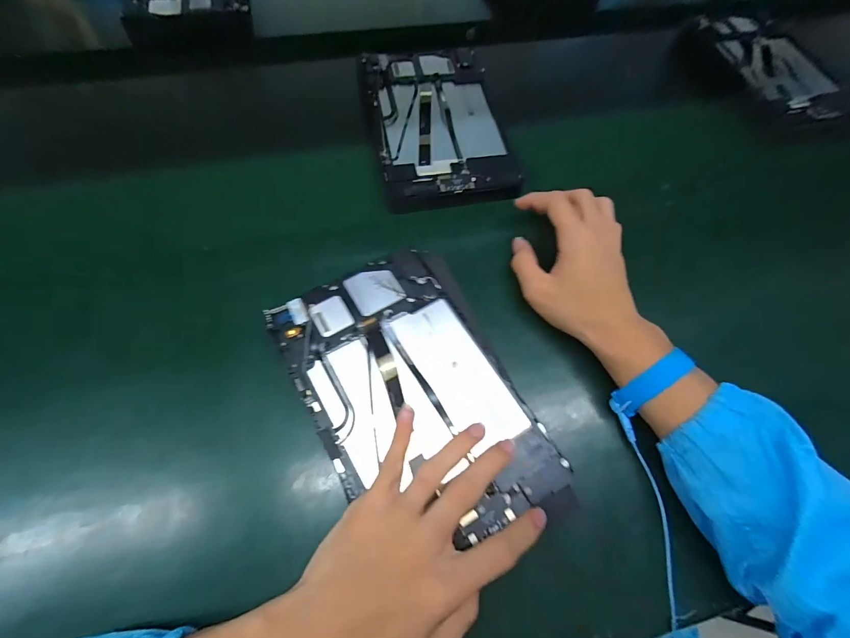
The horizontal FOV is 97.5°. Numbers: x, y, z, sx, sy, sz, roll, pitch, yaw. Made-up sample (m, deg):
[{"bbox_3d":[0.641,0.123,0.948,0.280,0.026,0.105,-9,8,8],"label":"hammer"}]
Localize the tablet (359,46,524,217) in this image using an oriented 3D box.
[{"bbox_3d":[0.014,-0.233,0.439,0.152,0.012,0.253,-10,68,-7],"label":"tablet"}]

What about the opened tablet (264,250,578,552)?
[{"bbox_3d":[-0.009,0.056,0.296,0.153,0.016,0.238,-28,71,-14],"label":"opened tablet"}]

